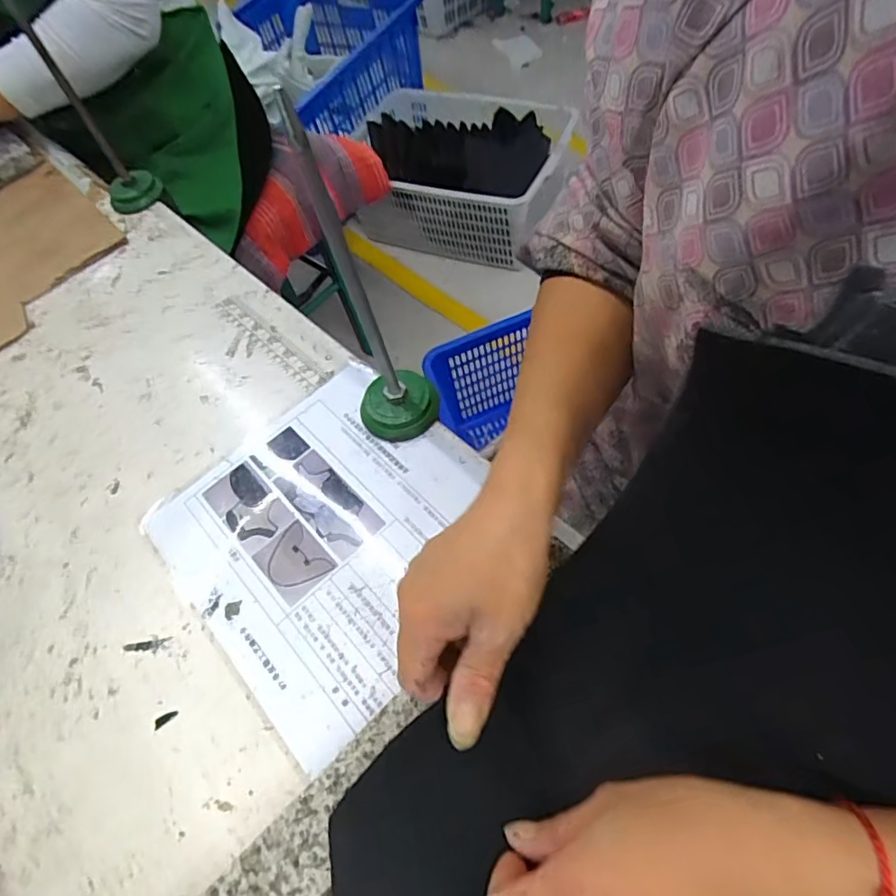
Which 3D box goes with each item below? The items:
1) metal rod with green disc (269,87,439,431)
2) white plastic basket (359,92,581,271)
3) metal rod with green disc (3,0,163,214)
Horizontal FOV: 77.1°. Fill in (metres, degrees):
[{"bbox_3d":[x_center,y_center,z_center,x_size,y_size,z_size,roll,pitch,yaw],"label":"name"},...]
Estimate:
[{"bbox_3d":[-0.047,-0.088,0.345,0.060,0.228,0.049,-11,59,3],"label":"metal rod with green disc"},{"bbox_3d":[0.057,-0.734,1.527,0.514,0.246,0.406,8,61,14],"label":"white plastic basket"},{"bbox_3d":[-0.368,-0.361,0.561,0.057,0.243,0.055,-33,60,-10],"label":"metal rod with green disc"}]

